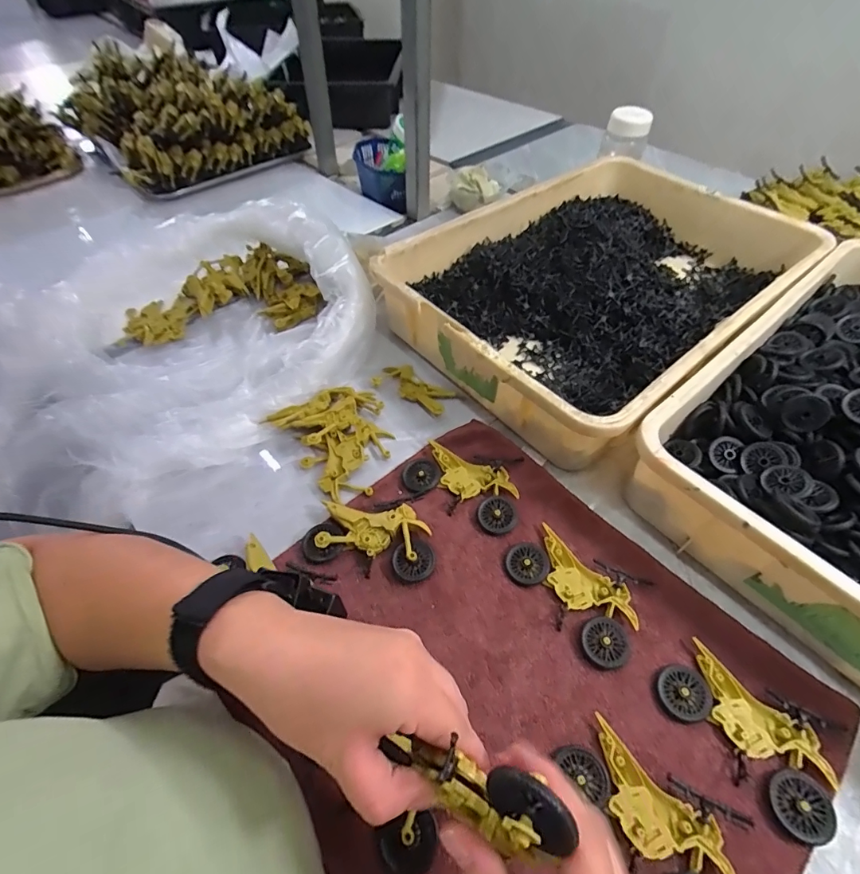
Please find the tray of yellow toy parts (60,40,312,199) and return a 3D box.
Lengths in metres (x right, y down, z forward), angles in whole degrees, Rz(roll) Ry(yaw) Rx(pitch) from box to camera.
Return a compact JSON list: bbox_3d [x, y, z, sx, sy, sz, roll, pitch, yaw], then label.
[{"bbox_3d":[-0.521,-0.660,0.912,0.412,0.117,0.356,33,59,23],"label":"tray of yellow toy parts"}]

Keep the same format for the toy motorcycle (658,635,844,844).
[{"bbox_3d":[0.226,0.209,0.317,0.113,0.015,0.073,31,58,22],"label":"toy motorcycle"}]

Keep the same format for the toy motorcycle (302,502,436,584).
[{"bbox_3d":[-0.053,0.092,0.402,0.115,0.023,0.060,7,52,6],"label":"toy motorcycle"}]

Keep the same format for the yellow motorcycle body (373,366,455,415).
[{"bbox_3d":[-0.019,-0.059,0.527,0.093,0.011,0.043,28,57,20],"label":"yellow motorcycle body"}]

